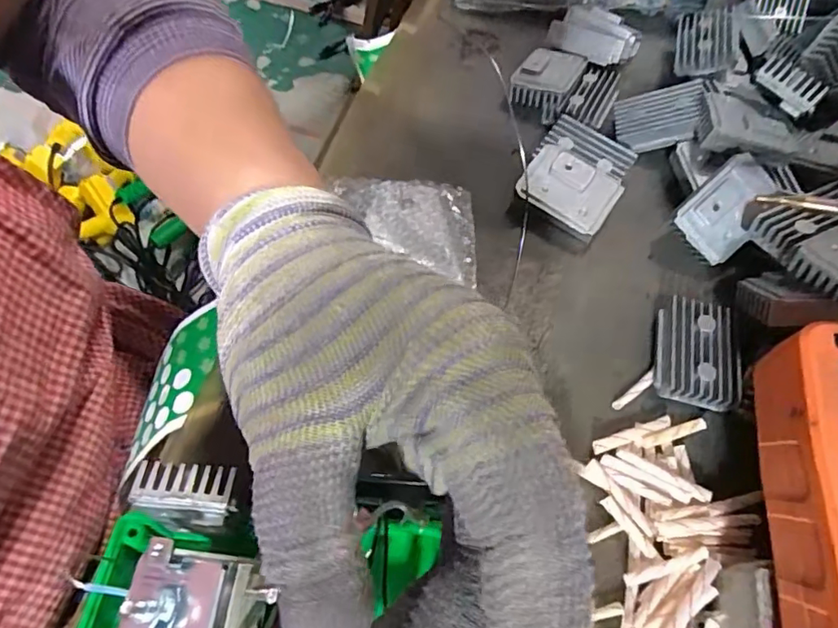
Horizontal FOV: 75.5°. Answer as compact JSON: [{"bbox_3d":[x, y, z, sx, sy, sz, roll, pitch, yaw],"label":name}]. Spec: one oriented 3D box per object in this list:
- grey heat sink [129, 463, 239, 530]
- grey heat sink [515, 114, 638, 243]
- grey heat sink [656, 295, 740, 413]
[{"bbox_3d":[-0.073,0.057,0.171,0.029,0.016,0.017,0,61,-1],"label":"grey heat sink"},{"bbox_3d":[0.079,-0.070,0.274,0.045,0.016,0.056,29,65,14],"label":"grey heat sink"},{"bbox_3d":[0.121,0.017,0.236,0.031,0.013,0.044,11,62,6],"label":"grey heat sink"}]

